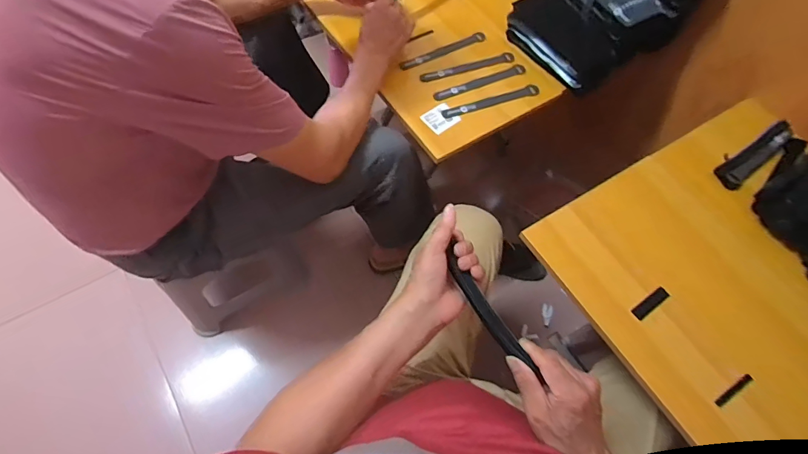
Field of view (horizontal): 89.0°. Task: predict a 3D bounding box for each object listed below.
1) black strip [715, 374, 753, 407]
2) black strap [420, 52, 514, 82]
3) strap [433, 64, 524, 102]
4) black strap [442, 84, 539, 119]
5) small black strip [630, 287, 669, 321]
[{"bbox_3d":[0.444,0.218,0.552,0.070,0.007,0.010,-27,68,-16],"label":"black strip"},{"bbox_3d":[0.125,-0.308,0.793,0.196,0.008,0.027,-20,71,-13],"label":"black strap"},{"bbox_3d":[0.145,-0.273,0.782,0.194,0.012,0.025,-21,67,-14],"label":"strap"},{"bbox_3d":[0.163,-0.231,0.763,0.197,0.010,0.021,-19,66,-13],"label":"black strap"},{"bbox_3d":[0.360,0.111,0.598,0.067,0.004,0.017,-31,72,-16],"label":"small black strip"}]

